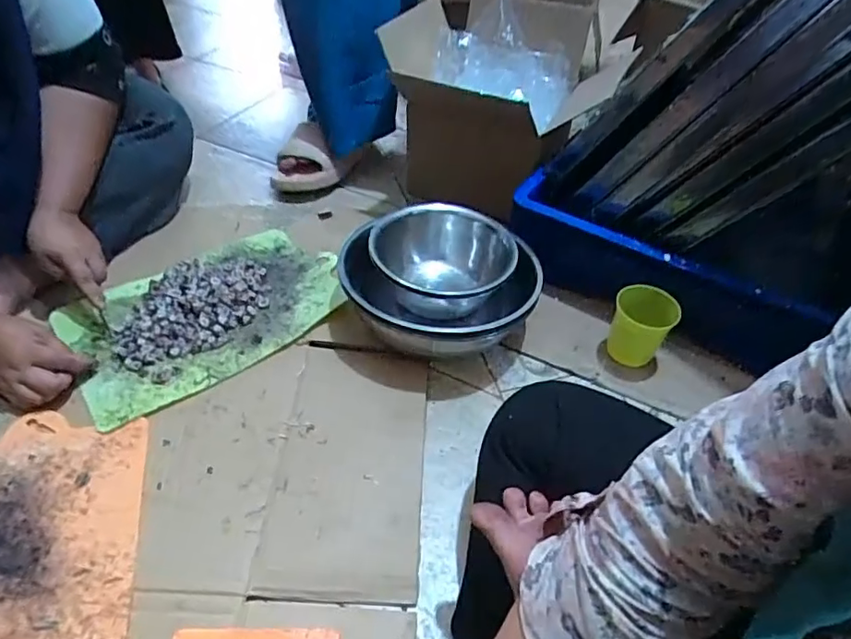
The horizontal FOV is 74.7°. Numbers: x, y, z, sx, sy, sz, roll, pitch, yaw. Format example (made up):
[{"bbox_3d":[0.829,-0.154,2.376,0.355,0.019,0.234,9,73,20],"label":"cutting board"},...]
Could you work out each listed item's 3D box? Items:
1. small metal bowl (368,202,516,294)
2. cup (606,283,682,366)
[{"bbox_3d":[0.020,-0.074,0.782,0.187,0.093,0.178,2,45,-2],"label":"small metal bowl"},{"bbox_3d":[0.280,0.008,0.727,0.073,0.079,0.066,24,48,19],"label":"cup"}]

